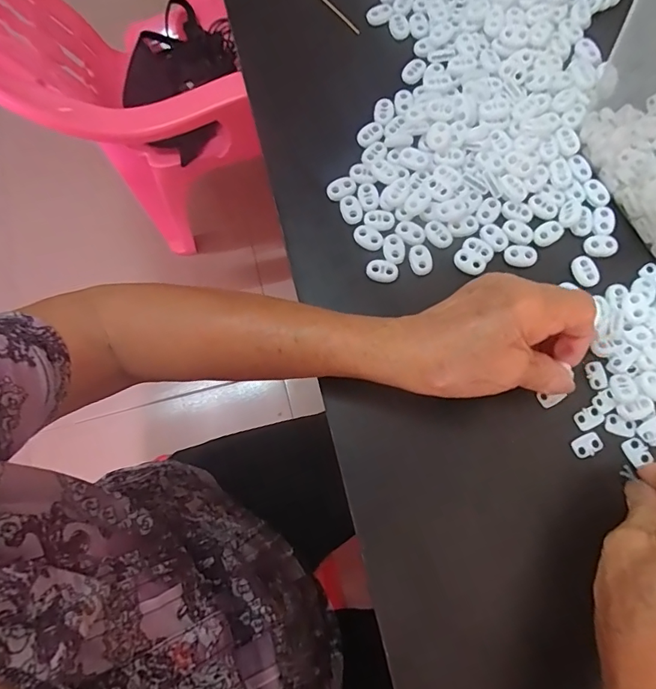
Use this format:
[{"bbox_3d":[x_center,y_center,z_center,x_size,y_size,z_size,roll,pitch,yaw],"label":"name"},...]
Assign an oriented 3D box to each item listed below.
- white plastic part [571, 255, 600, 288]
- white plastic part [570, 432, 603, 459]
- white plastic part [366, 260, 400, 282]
[{"bbox_3d":[0.182,-0.052,0.333,0.017,0.004,0.022,-23,76,-3],"label":"white plastic part"},{"bbox_3d":[0.170,0.066,0.307,0.019,0.004,0.014,-28,76,-4],"label":"white plastic part"},{"bbox_3d":[0.039,-0.053,0.338,0.023,0.004,0.015,7,76,5],"label":"white plastic part"}]

